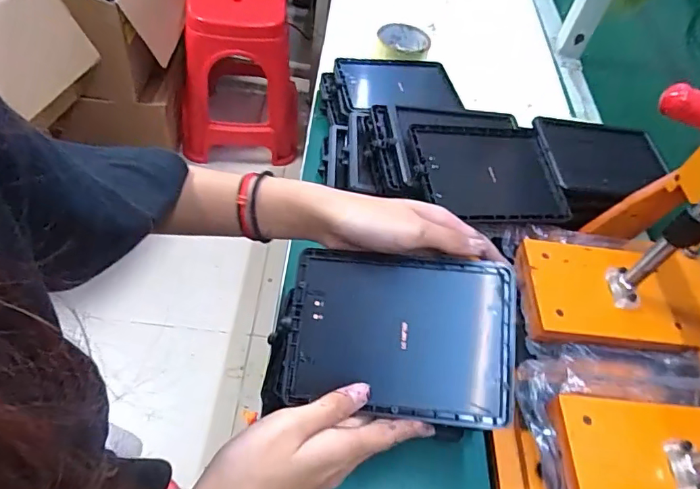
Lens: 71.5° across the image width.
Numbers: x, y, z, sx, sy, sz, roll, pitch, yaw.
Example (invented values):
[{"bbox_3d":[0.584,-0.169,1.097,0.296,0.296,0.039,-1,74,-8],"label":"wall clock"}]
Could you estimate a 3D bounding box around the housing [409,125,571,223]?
[{"bbox_3d":[0.145,-0.073,0.517,0.164,0.024,0.122,-4,64,-20],"label":"housing"}]

